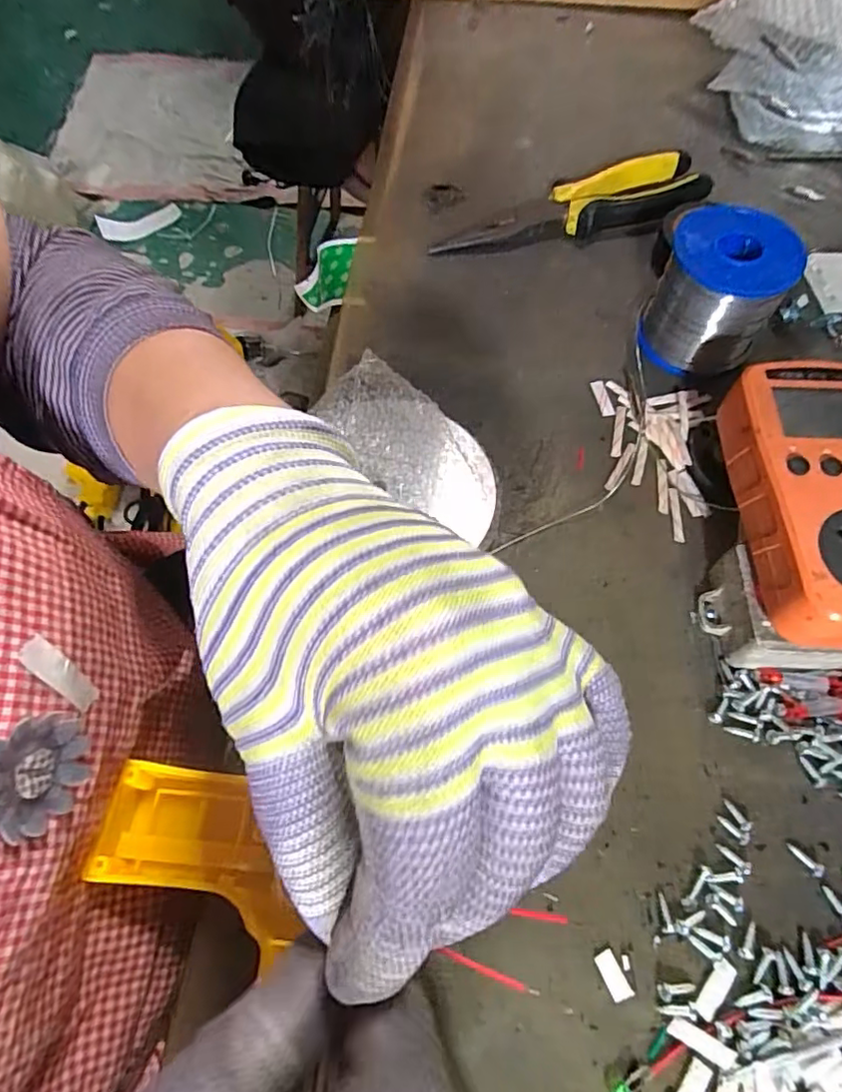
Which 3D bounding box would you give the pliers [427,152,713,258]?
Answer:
[{"bbox_3d":[0.100,-0.232,0.399,0.194,0.023,0.051,-12,66,-4],"label":"pliers"}]

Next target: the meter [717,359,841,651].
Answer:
[{"bbox_3d":[0.173,-0.023,0.249,0.069,0.028,0.127,3,65,3],"label":"meter"}]

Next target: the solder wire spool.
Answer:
[{"bbox_3d":[0.165,-0.142,0.327,0.063,0.062,0.064,18,67,9],"label":"solder wire spool"}]

